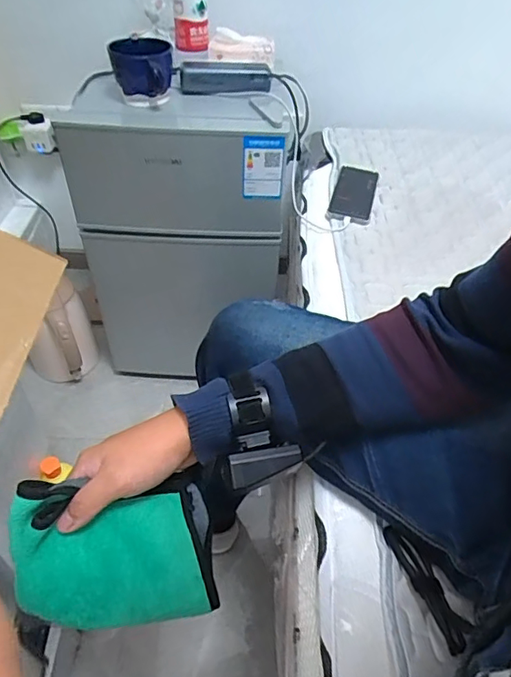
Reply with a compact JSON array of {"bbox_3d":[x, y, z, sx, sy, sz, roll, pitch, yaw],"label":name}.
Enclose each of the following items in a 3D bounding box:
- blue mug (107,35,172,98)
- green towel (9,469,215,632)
[{"bbox_3d":[-0.188,-0.447,0.827,0.099,0.068,0.100,-7,46,-7],"label":"blue mug"},{"bbox_3d":[-0.120,0.183,0.437,0.164,0.123,0.046,2,0,-16],"label":"green towel"}]

